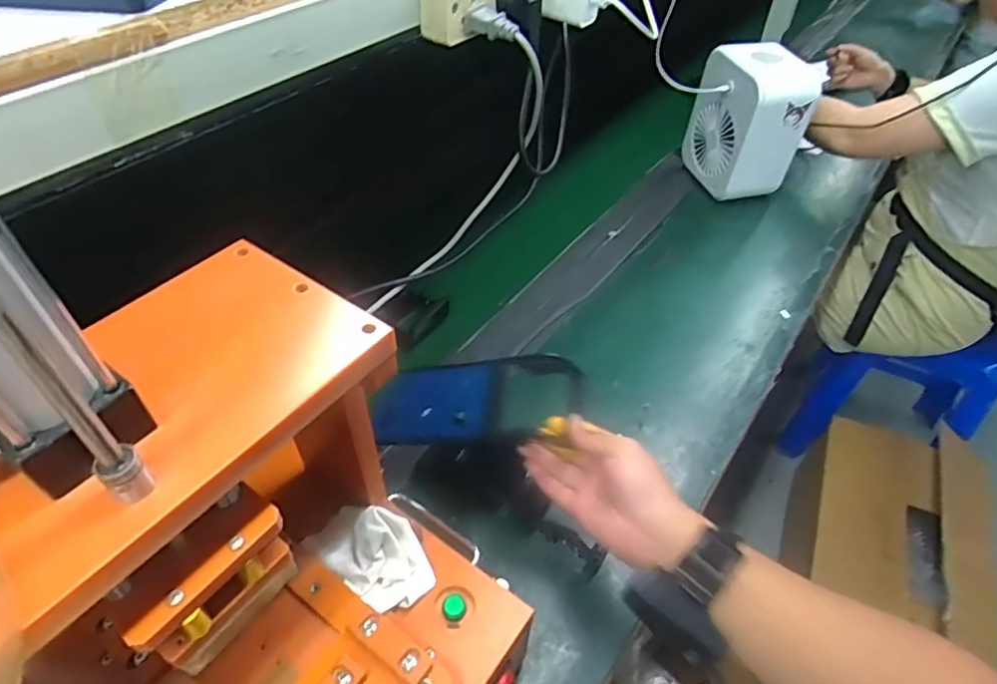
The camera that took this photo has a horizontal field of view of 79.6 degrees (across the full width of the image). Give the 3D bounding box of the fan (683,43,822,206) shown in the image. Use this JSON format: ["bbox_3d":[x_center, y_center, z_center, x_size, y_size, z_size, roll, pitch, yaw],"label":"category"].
[{"bbox_3d":[0.435,-0.377,1.039,0.143,0.218,0.170,-14,48,-14],"label":"fan"}]

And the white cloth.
[{"bbox_3d":[-0.091,0.152,0.435,0.084,0.038,0.055,33,54,27],"label":"white cloth"}]

